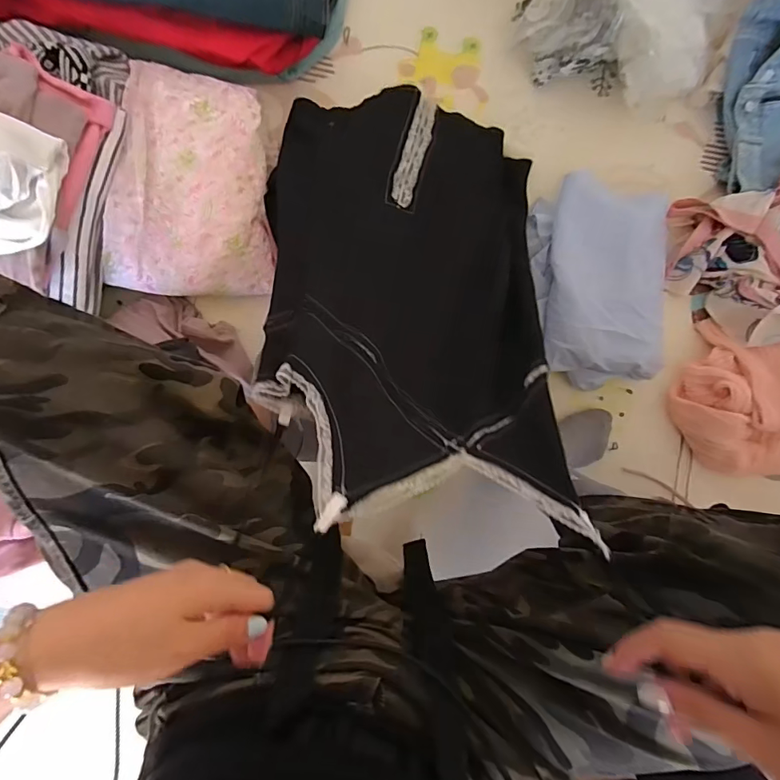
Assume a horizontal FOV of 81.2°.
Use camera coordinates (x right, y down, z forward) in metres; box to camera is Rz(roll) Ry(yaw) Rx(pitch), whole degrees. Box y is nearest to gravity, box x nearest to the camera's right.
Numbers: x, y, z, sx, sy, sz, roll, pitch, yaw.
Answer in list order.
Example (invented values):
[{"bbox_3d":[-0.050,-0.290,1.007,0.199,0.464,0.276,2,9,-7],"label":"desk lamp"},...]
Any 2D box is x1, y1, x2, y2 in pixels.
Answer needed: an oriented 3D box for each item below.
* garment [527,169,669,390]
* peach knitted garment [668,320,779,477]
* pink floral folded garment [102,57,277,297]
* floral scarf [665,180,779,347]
[{"bbox_3d":[0.315,-0.168,0.692,0.168,0.121,0.305,-6,87,-5],"label":"garment"},{"bbox_3d":[0.610,0.026,0.717,0.297,0.093,0.230,15,85,-4],"label":"peach knitted garment"},{"bbox_3d":[-0.268,-0.290,0.648,0.206,0.083,0.308,7,86,-4],"label":"pink floral folded garment"},{"bbox_3d":[0.670,-0.229,0.752,0.381,0.083,0.278,-21,88,-6],"label":"floral scarf"}]

